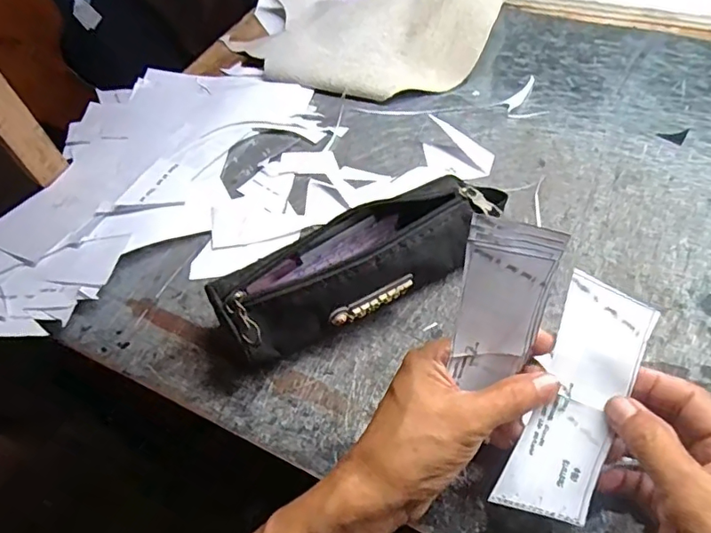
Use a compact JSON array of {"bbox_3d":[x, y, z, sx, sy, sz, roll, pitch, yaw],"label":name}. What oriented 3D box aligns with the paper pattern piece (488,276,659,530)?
[{"bbox_3d":[0.126,0.076,0.305,0.047,0.006,0.134,21,87,17],"label":"paper pattern piece"}]

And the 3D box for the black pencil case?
[{"bbox_3d":[0.016,-0.004,0.415,0.245,0.070,0.068,-24,53,-13],"label":"black pencil case"}]

